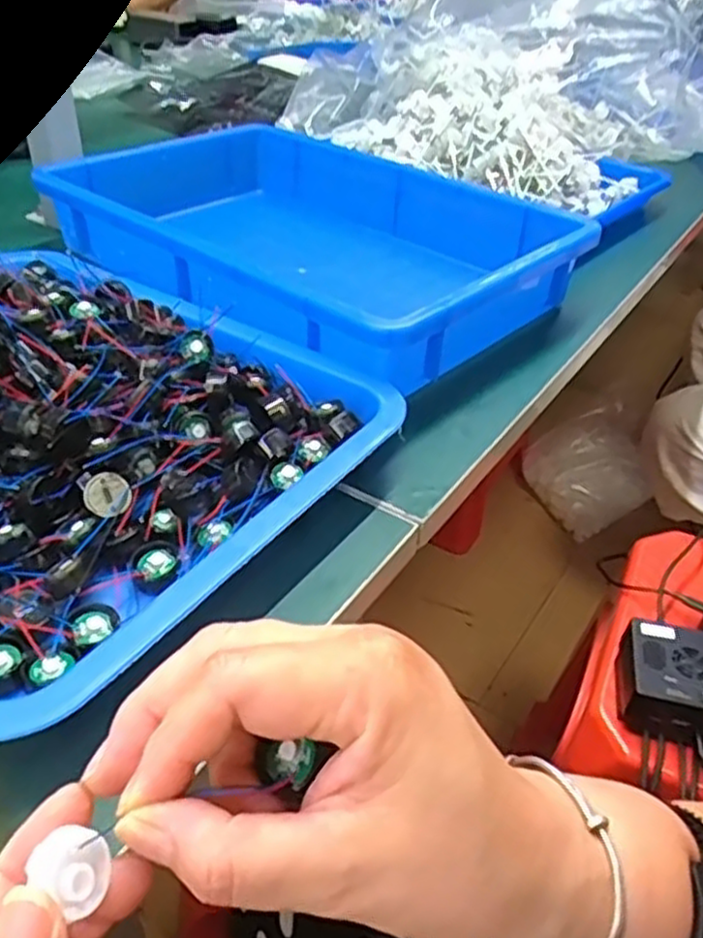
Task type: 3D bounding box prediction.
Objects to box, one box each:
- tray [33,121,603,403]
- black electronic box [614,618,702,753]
[{"bbox_3d":[-0.040,-0.177,0.563,0.365,0.063,0.251,31,46,30],"label":"tray"},{"bbox_3d":[0.252,0.169,0.579,0.077,0.048,0.084,13,39,12],"label":"black electronic box"}]

